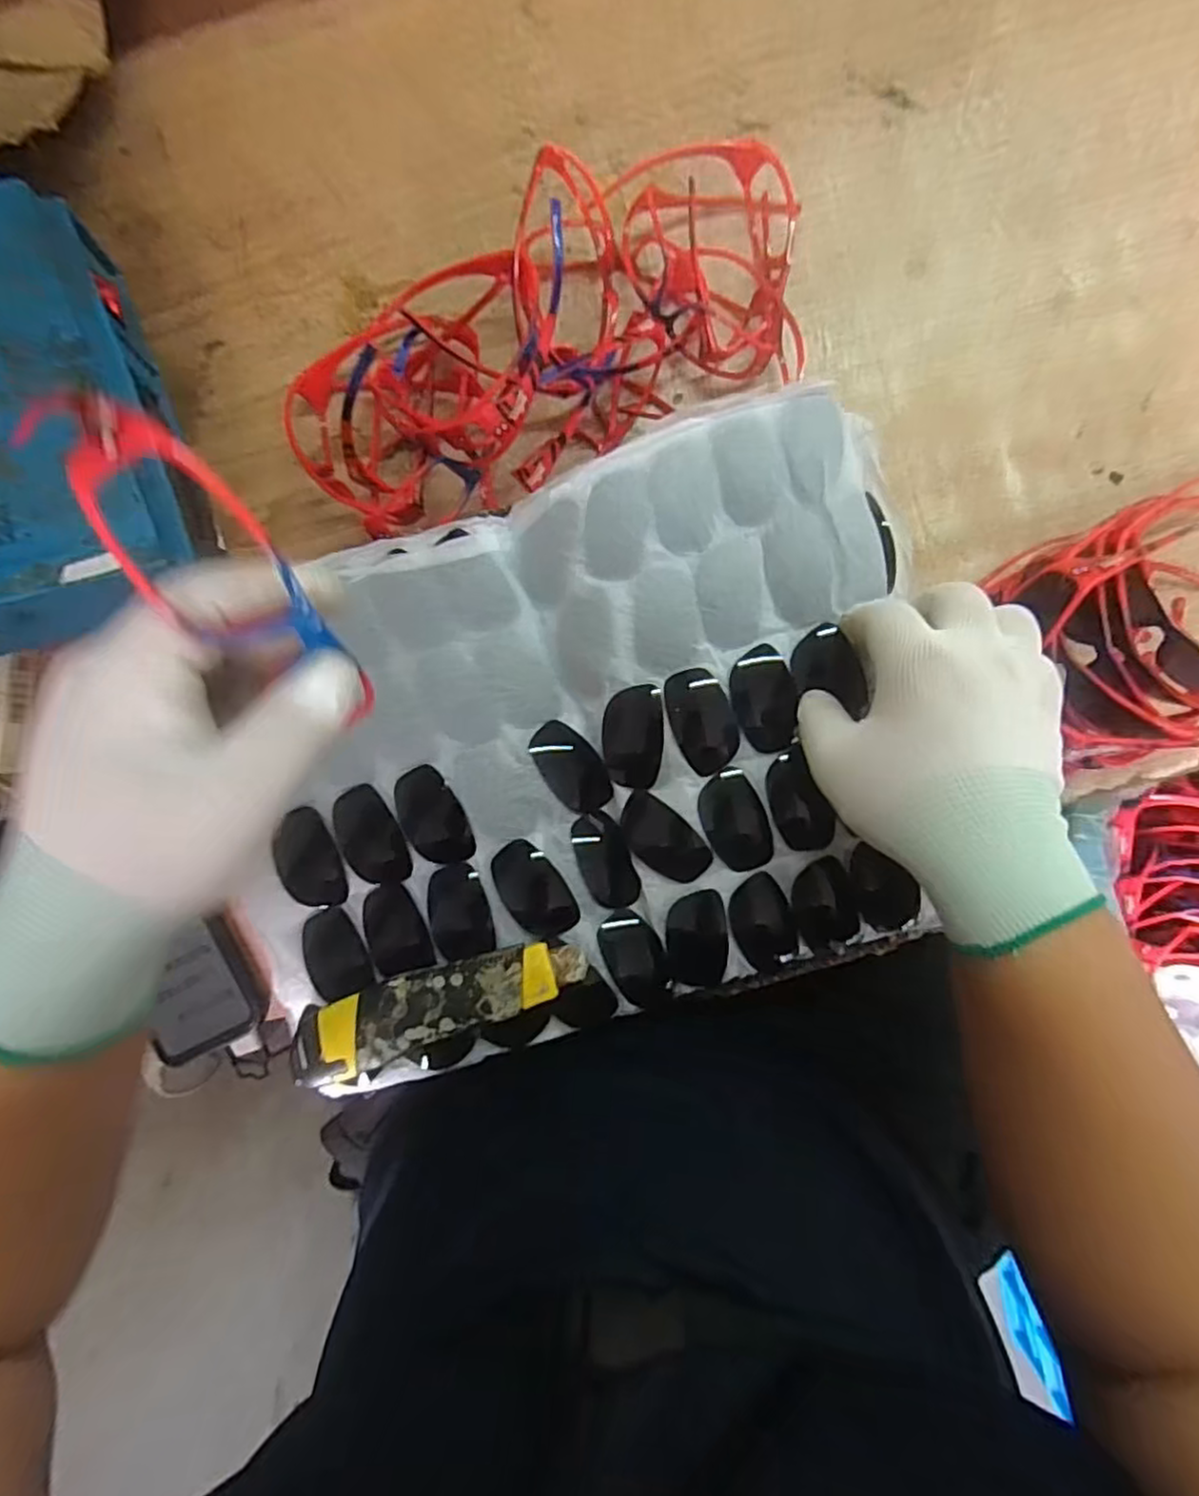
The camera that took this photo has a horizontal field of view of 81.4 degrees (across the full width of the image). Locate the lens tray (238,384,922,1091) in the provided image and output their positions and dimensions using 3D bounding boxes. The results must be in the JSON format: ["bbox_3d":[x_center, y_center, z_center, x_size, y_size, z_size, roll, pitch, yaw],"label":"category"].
[{"bbox_3d":[-0.012,0.008,0.377,0.366,0.061,0.280,-17,92,3],"label":"lens tray"}]

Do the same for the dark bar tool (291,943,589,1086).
[{"bbox_3d":[-0.085,0.132,0.368,0.155,0.030,0.038,-21,92,3],"label":"dark bar tool"}]

